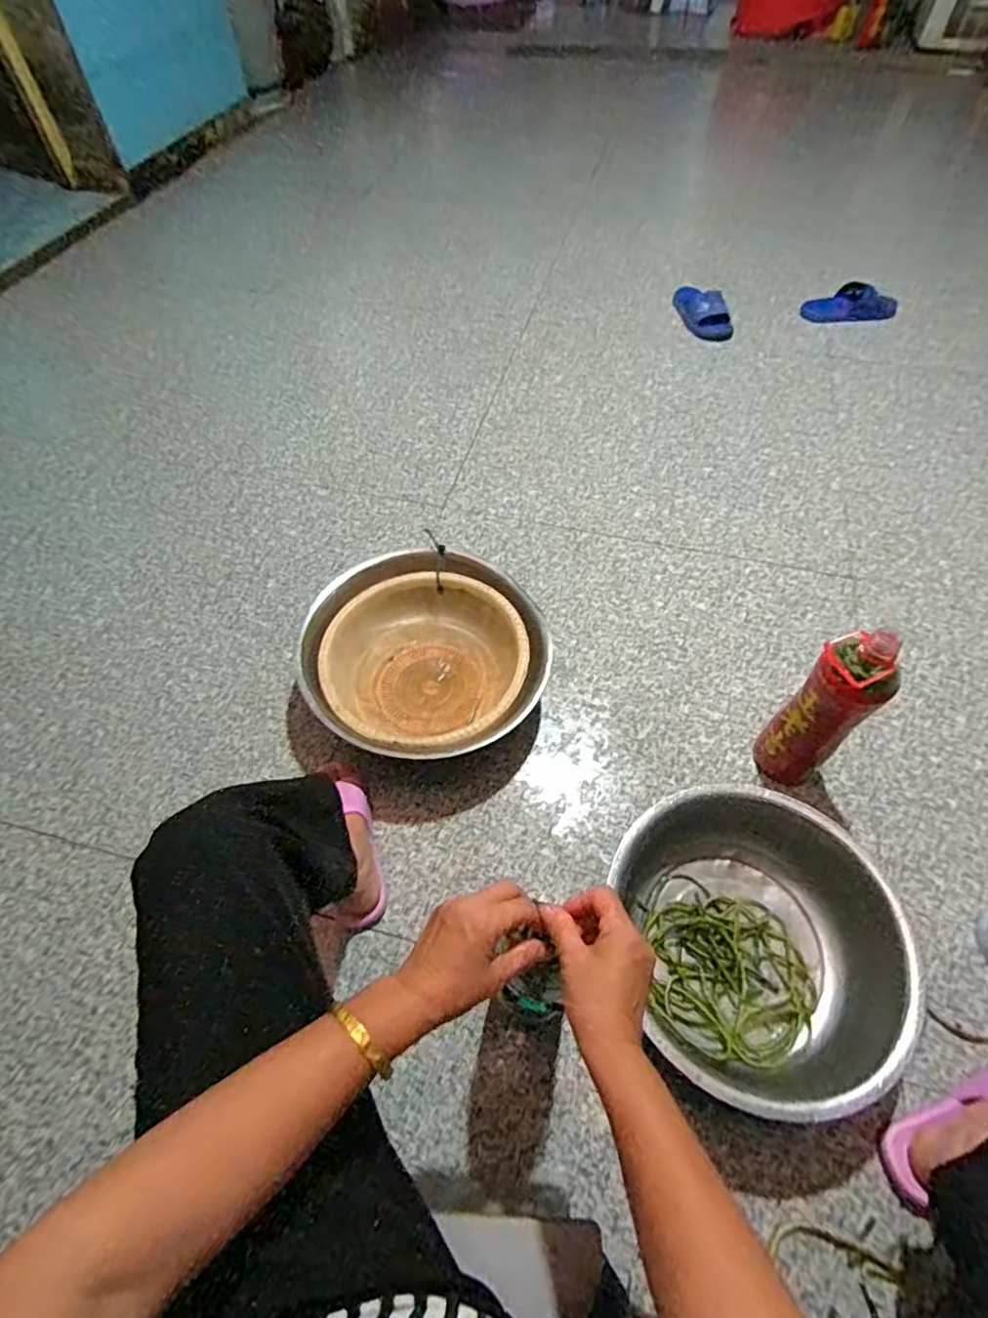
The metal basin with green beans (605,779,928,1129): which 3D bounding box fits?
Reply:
[{"bbox_3d":[0.308,0.333,0.730,0.300,0.114,0.331,-7,56,-5],"label":"metal basin with green beans"}]

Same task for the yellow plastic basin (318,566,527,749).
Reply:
[{"bbox_3d":[-0.104,0.016,0.947,0.290,0.110,0.299,0,56,0],"label":"yellow plastic basin"}]

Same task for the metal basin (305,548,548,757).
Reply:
[{"bbox_3d":[-0.099,0.011,0.944,0.347,0.122,0.332,0,56,0],"label":"metal basin"}]

